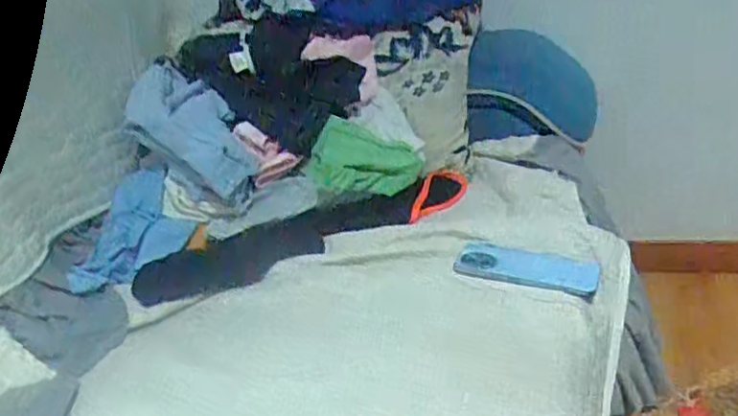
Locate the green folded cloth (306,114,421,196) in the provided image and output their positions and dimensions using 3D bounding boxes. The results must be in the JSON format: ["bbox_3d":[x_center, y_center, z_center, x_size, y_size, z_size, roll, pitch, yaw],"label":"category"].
[{"bbox_3d":[-0.007,-0.063,0.962,0.165,0.120,0.081,-7,22,3],"label":"green folded cloth"}]

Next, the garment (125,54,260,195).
[{"bbox_3d":[-0.291,-0.135,0.997,0.146,0.080,0.318,-20,48,-29],"label":"garment"}]

